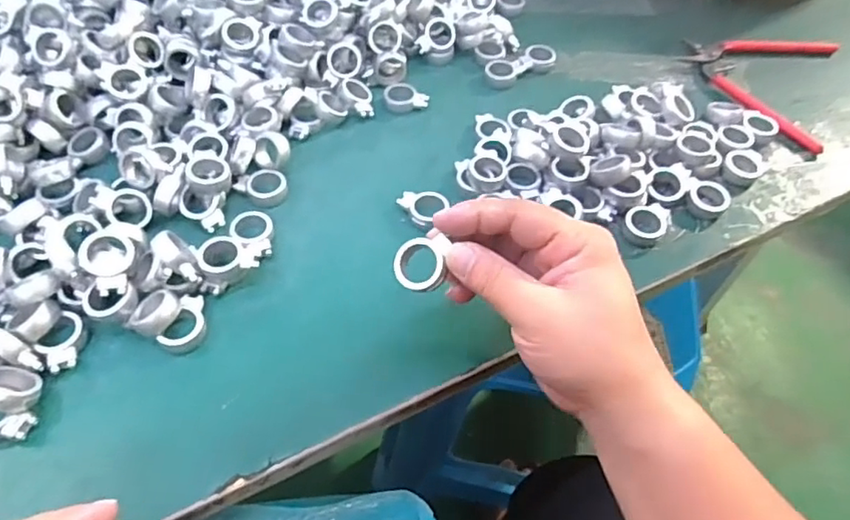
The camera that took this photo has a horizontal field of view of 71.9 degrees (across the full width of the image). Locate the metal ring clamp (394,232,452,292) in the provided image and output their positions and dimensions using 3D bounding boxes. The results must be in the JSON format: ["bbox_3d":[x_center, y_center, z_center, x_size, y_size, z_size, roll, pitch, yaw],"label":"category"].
[{"bbox_3d":[-0.002,0.002,0.288,0.026,0.009,0.027,-9,80,13],"label":"metal ring clamp"}]

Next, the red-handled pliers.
[{"bbox_3d":[0.273,-0.154,0.485,0.118,0.014,0.147,25,57,14],"label":"red-handled pliers"}]

